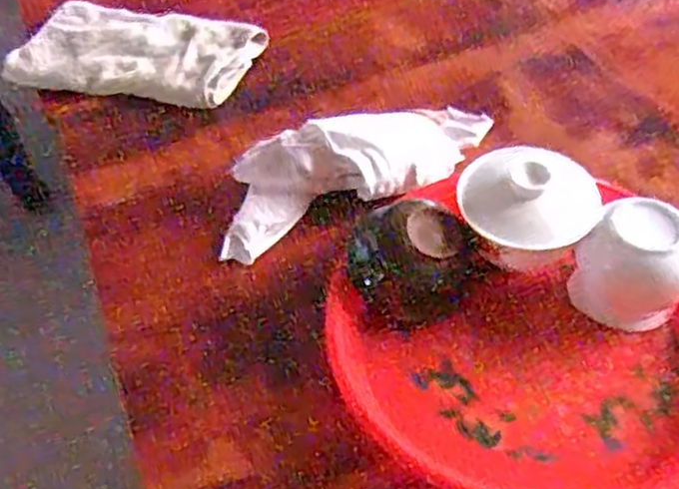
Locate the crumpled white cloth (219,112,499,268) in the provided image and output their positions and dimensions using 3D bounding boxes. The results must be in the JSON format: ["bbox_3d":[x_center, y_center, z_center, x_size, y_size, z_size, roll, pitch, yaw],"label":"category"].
[{"bbox_3d":[0.010,-0.066,0.554,0.230,0.052,0.071,-22,50,-12],"label":"crumpled white cloth"}]

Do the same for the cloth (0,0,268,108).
[{"bbox_3d":[-0.199,-0.195,0.705,0.239,0.022,0.125,13,52,17],"label":"cloth"}]

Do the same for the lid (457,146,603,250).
[{"bbox_3d":[0.121,-0.034,0.457,0.086,0.026,0.077,5,50,10],"label":"lid"}]

